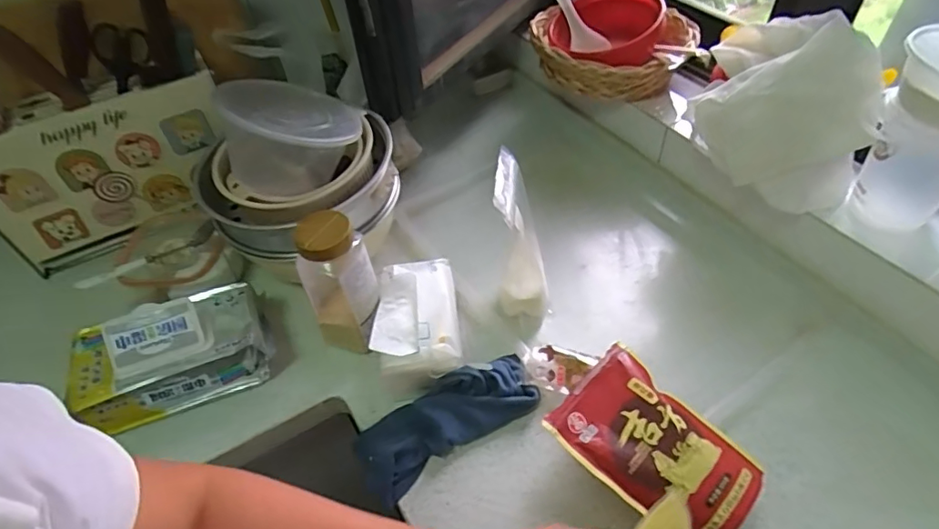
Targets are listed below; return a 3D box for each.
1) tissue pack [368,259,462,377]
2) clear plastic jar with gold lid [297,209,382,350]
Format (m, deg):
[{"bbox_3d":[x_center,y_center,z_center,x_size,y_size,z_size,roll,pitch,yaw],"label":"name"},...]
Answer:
[{"bbox_3d":[-0.065,0.056,0.651,0.098,0.048,0.158,-7,48,-1],"label":"tissue pack"},{"bbox_3d":[-0.156,0.032,0.658,0.086,0.194,0.100,-20,50,-13],"label":"clear plastic jar with gold lid"}]

